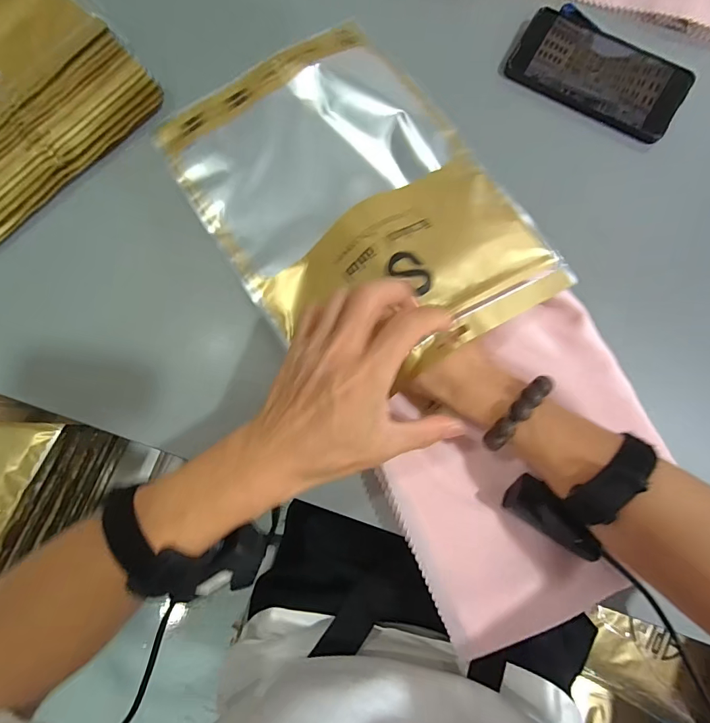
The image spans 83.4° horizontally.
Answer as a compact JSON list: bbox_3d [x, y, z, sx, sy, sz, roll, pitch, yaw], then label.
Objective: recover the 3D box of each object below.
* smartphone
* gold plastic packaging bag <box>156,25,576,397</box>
[{"bbox_3d":[0.237,-0.282,0.389,0.162,0.012,0.080,31,82,6],"label":"smartphone"},{"bbox_3d":[-0.010,-0.151,0.355,0.231,0.057,0.342,-32,81,-4],"label":"gold plastic packaging bag"}]

